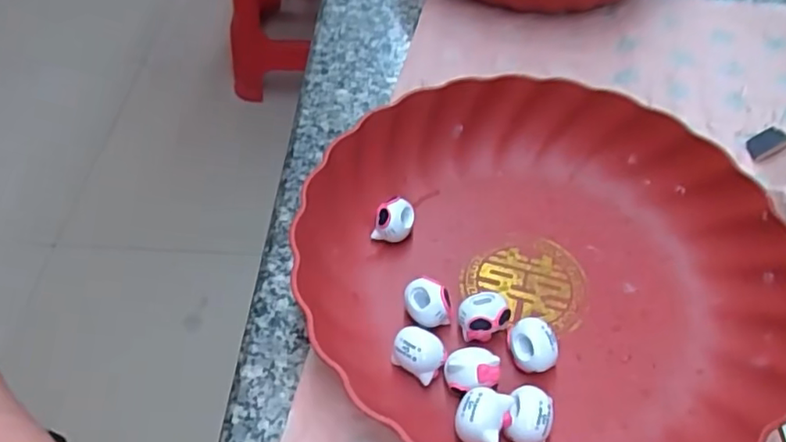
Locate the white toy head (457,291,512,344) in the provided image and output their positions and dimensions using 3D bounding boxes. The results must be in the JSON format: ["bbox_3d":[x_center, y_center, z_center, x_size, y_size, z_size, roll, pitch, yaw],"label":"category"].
[{"bbox_3d":[0.047,0.050,0.318,0.025,0.023,0.019,-4,51,-4],"label":"white toy head"}]

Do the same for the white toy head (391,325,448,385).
[{"bbox_3d":[0.013,0.066,0.305,0.024,0.021,0.021,31,57,23],"label":"white toy head"}]

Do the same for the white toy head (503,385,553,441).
[{"bbox_3d":[0.063,0.092,0.285,0.020,0.021,0.024,14,52,11],"label":"white toy head"}]

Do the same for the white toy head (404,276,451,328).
[{"bbox_3d":[0.018,0.045,0.322,0.022,0.024,0.021,-4,51,-4],"label":"white toy head"}]

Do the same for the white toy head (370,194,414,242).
[{"bbox_3d":[0.001,0.000,0.355,0.021,0.026,0.020,13,52,10],"label":"white toy head"}]

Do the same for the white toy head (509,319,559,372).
[{"bbox_3d":[0.069,0.063,0.308,0.025,0.022,0.021,19,53,15],"label":"white toy head"}]

